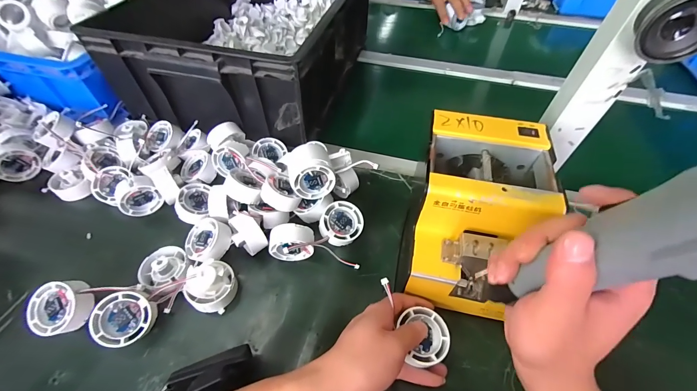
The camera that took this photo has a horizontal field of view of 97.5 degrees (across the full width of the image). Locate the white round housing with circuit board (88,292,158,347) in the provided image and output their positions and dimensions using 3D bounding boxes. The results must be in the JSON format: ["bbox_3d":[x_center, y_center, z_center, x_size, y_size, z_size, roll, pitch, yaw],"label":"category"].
[{"bbox_3d":[-0.240,0.132,0.328,0.054,0.020,0.053,5,75,-21],"label":"white round housing with circuit board"}]

